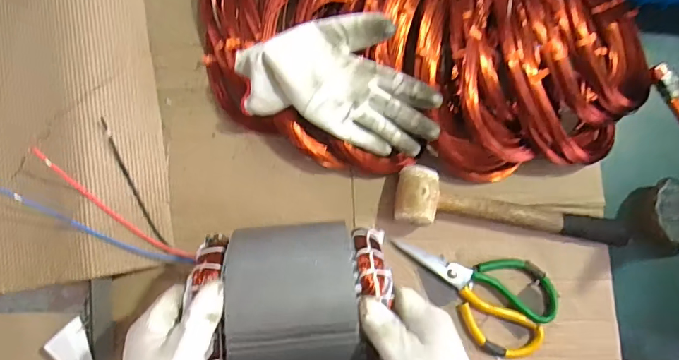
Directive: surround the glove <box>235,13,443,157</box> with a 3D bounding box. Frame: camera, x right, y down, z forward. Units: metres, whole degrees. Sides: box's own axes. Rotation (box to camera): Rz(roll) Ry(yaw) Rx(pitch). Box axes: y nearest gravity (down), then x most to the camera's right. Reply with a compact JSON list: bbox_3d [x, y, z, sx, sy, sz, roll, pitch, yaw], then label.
[{"bbox_3d":[0.005,-0.106,0.466,0.202,0.026,0.126,17,96,-6],"label":"glove"}]

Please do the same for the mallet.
[{"bbox_3d":[0.192,0.041,0.492,0.271,0.043,0.061,12,82,1],"label":"mallet"}]

